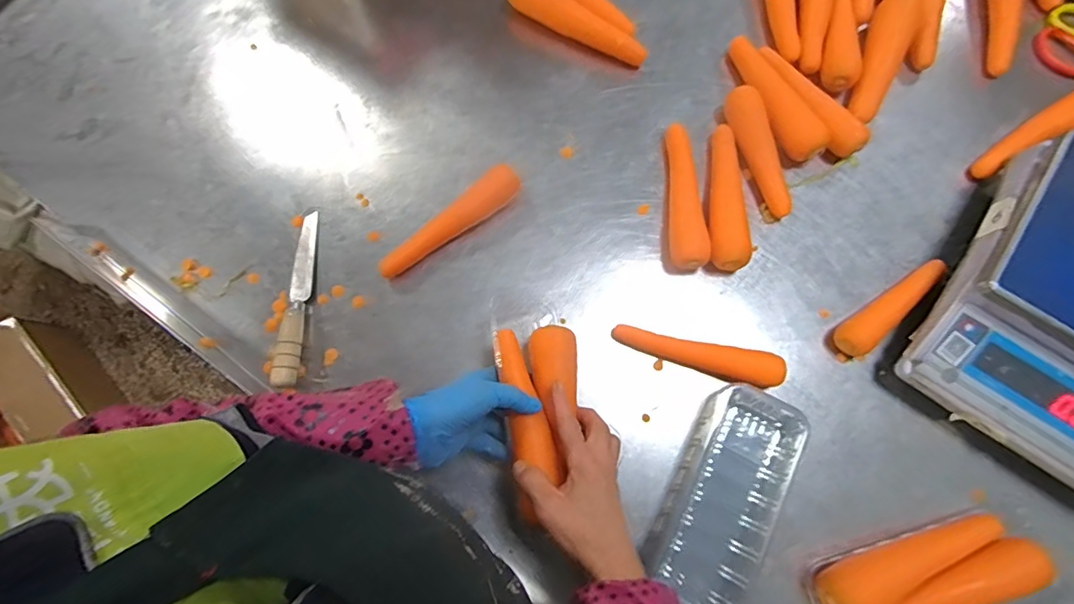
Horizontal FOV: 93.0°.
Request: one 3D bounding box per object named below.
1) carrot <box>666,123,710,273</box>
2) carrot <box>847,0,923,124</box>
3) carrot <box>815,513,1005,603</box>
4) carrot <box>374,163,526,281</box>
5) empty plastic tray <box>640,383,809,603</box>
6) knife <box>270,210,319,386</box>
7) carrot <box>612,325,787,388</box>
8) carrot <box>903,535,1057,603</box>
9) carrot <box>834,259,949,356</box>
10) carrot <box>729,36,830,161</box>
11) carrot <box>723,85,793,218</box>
[{"bbox_3d":[0.168,-0.126,0.602,0.043,0.038,0.186,-3,76,0],"label":"carrot"},{"bbox_3d":[0.427,-0.300,0.636,0.050,0.046,0.173,23,78,6],"label":"carrot"},{"bbox_3d":[0.369,0.256,0.502,0.201,0.037,0.049,-22,77,-4],"label":"carrot"},{"bbox_3d":[-0.100,-0.090,0.585,0.184,0.044,0.034,-36,78,-8],"label":"carrot"},{"bbox_3d":[0.186,0.205,0.516,0.103,0.040,0.241,27,78,7],"label":"empty plastic tray"},{"bbox_3d":[-0.270,-0.007,0.573,0.023,0.025,0.204,1,76,1],"label":"knife"},{"bbox_3d":[0.173,0.057,0.556,0.179,0.033,0.034,15,77,4],"label":"carrot"},{"bbox_3d":[0.393,0.282,0.491,0.204,0.036,0.042,-21,77,-4],"label":"carrot"},{"bbox_3d":[0.401,0.006,0.571,0.163,0.032,0.037,-33,78,-7],"label":"carrot"},{"bbox_3d":[0.283,-0.249,0.627,0.043,0.043,0.175,-29,78,-6],"label":"carrot"},{"bbox_3d":[0.263,-0.178,0.612,0.037,0.045,0.159,-15,76,-3],"label":"carrot"}]

